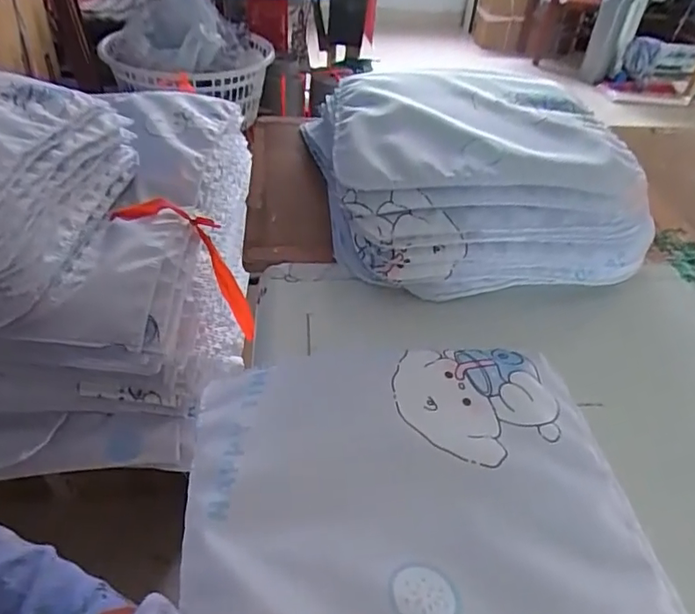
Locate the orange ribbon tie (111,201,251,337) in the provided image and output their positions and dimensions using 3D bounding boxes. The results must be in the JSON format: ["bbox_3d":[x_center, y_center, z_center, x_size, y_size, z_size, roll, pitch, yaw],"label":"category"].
[{"bbox_3d":[-0.214,-0.059,0.858,0.142,0.285,0.032,-20,33,27],"label":"orange ribbon tie"}]

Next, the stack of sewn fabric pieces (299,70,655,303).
[{"bbox_3d":[0.144,-0.169,0.678,0.334,0.138,0.335,-2,42,-8],"label":"stack of sewn fabric pieces"}]

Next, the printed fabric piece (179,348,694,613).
[{"bbox_3d":[0.056,0.182,0.365,0.322,0.033,0.396,-3,42,-9],"label":"printed fabric piece"}]

